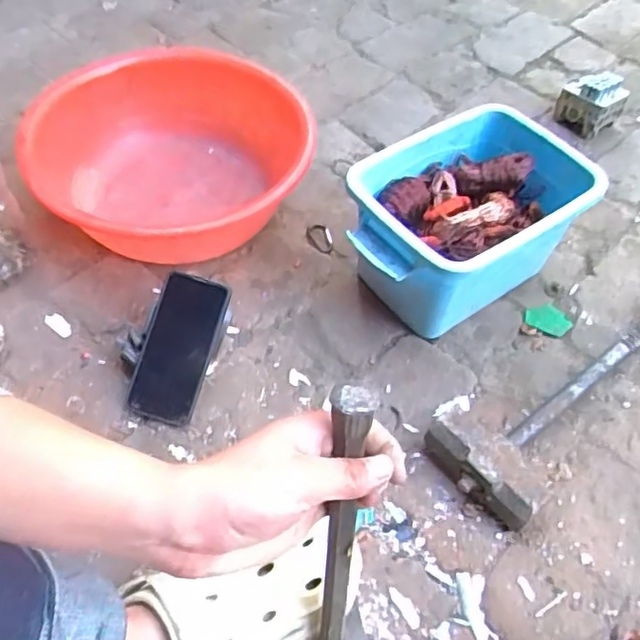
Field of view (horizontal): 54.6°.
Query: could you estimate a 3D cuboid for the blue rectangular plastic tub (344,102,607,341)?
[{"bbox_3d":[0.165,-0.114,0.752,0.274,0.162,0.191,-33,63,-22],"label":"blue rectangular plastic tub"}]

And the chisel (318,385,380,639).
[{"bbox_3d":[0.012,0.149,0.391,0.022,0.277,0.014,2,35,-2],"label":"chisel"}]

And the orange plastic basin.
[{"bbox_3d":[-0.197,-0.216,0.832,0.334,0.146,0.360,1,56,-1],"label":"orange plastic basin"}]

